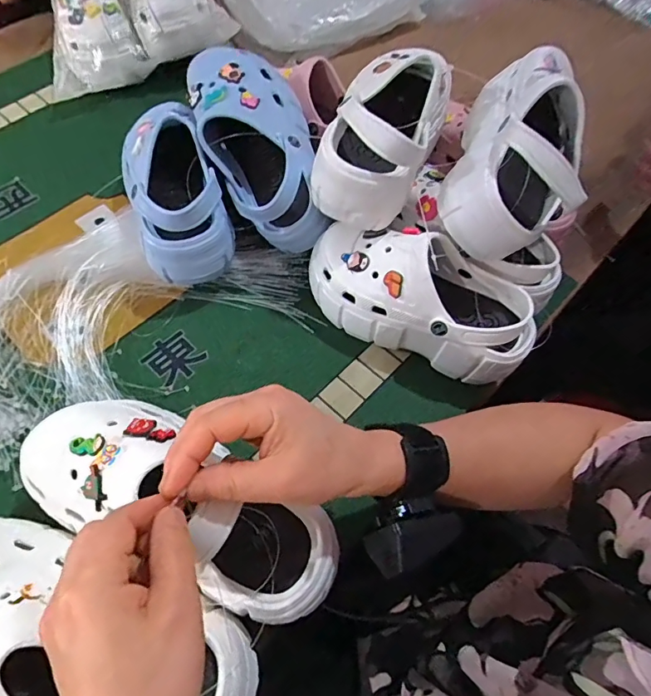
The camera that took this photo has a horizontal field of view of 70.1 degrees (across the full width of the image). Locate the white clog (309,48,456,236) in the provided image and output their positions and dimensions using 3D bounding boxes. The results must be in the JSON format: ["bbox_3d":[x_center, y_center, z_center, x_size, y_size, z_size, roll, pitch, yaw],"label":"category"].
[{"bbox_3d":[0.060,-0.222,0.472,0.093,0.095,0.186,18,60,7],"label":"white clog"}]

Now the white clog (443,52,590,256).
[{"bbox_3d":[0.196,-0.203,0.463,0.100,0.124,0.233,34,56,-27],"label":"white clog"}]

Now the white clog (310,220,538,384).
[{"bbox_3d":[0.097,-0.056,0.477,0.230,0.110,0.087,24,61,11],"label":"white clog"}]

